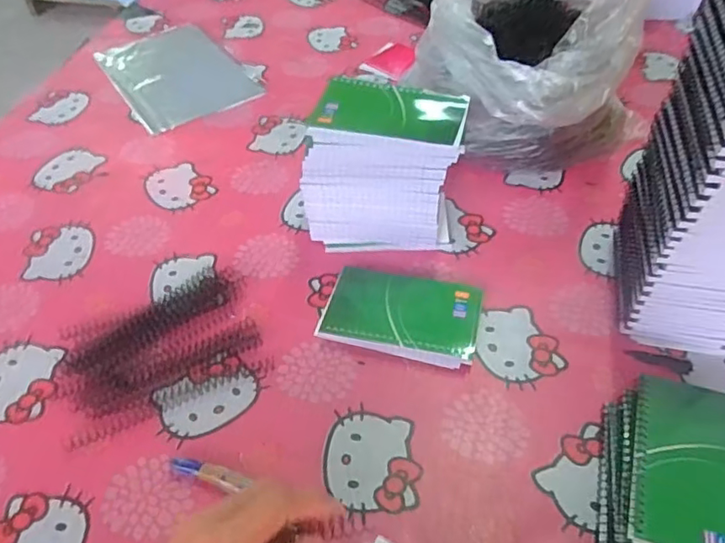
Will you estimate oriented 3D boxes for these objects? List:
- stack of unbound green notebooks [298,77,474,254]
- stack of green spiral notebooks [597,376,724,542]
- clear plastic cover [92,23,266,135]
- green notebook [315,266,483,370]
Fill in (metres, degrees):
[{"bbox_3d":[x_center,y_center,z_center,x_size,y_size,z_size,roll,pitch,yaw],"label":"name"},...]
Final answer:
[{"bbox_3d":[0.020,-0.092,0.561,0.136,0.150,0.078,8,49,9],"label":"stack of unbound green notebooks"},{"bbox_3d":[0.230,0.148,0.406,0.110,0.047,0.154,12,50,12],"label":"stack of green spiral notebooks"},{"bbox_3d":[-0.276,-0.292,0.850,0.168,0.010,0.259,-28,53,-21],"label":"clear plastic cover"},{"bbox_3d":[0.035,0.040,0.529,0.138,0.019,0.084,12,50,12],"label":"green notebook"}]

